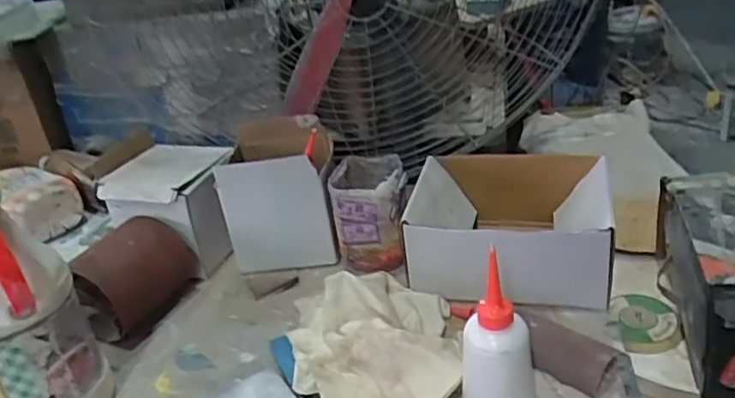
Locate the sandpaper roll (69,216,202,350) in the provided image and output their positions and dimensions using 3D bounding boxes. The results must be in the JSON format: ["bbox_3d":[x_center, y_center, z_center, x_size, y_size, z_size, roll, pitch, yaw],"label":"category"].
[{"bbox_3d":[-0.277,0.089,0.753,0.103,0.100,0.139,4,31,20],"label":"sandpaper roll"}]

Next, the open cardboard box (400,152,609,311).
[{"bbox_3d":[0.167,0.029,0.748,0.210,0.103,0.199,2,31,18],"label":"open cardboard box"}]

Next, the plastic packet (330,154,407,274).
[{"bbox_3d":[0.005,0.019,0.805,0.091,0.113,0.101,-8,29,0],"label":"plastic packet"}]

